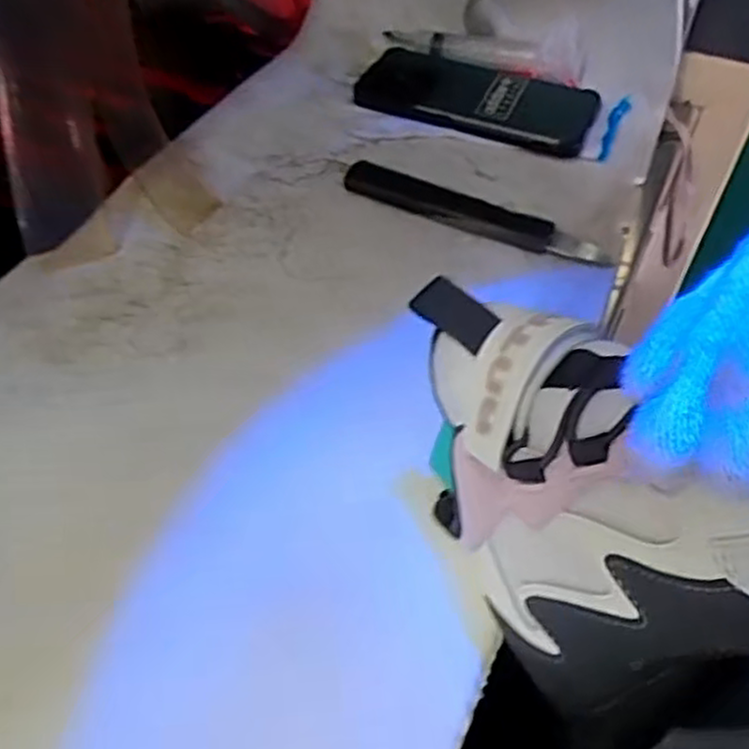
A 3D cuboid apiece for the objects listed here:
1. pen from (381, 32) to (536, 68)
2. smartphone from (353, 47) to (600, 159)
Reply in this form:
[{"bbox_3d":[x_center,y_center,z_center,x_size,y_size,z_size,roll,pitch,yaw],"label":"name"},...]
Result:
[{"bbox_3d":[0.066,-0.249,0.570,0.116,0.017,0.017,16,48,9],"label":"pen"},{"bbox_3d":[0.072,-0.197,0.543,0.166,0.019,0.088,18,49,11],"label":"smartphone"}]

